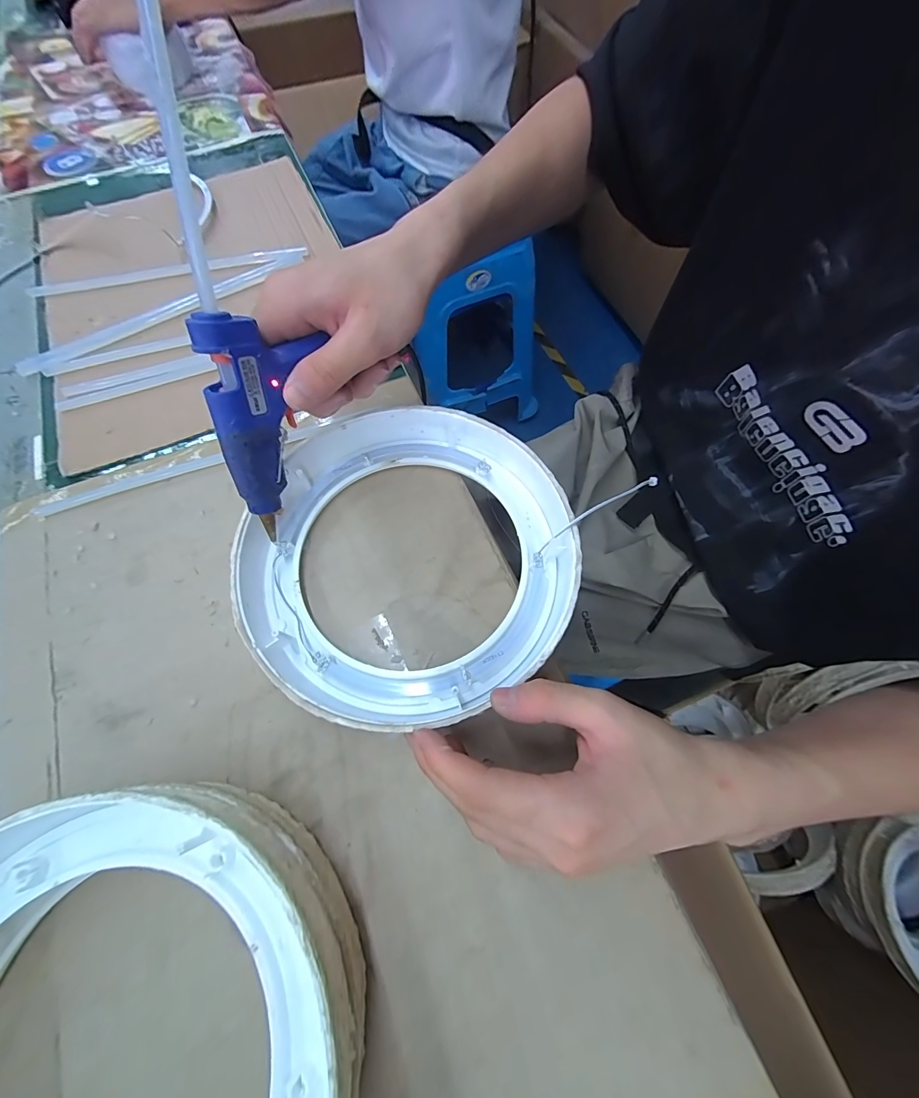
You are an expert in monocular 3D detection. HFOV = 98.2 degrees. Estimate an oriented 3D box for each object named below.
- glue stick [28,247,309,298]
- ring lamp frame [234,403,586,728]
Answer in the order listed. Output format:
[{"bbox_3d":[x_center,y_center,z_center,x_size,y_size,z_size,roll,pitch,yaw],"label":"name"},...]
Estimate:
[{"bbox_3d":[-0.282,-0.270,0.390,0.260,0.013,0.016,-12,68,-4],"label":"glue stick"},{"bbox_3d":[-0.037,-0.001,0.268,0.214,0.033,0.215,-35,71,-13],"label":"ring lamp frame"}]

